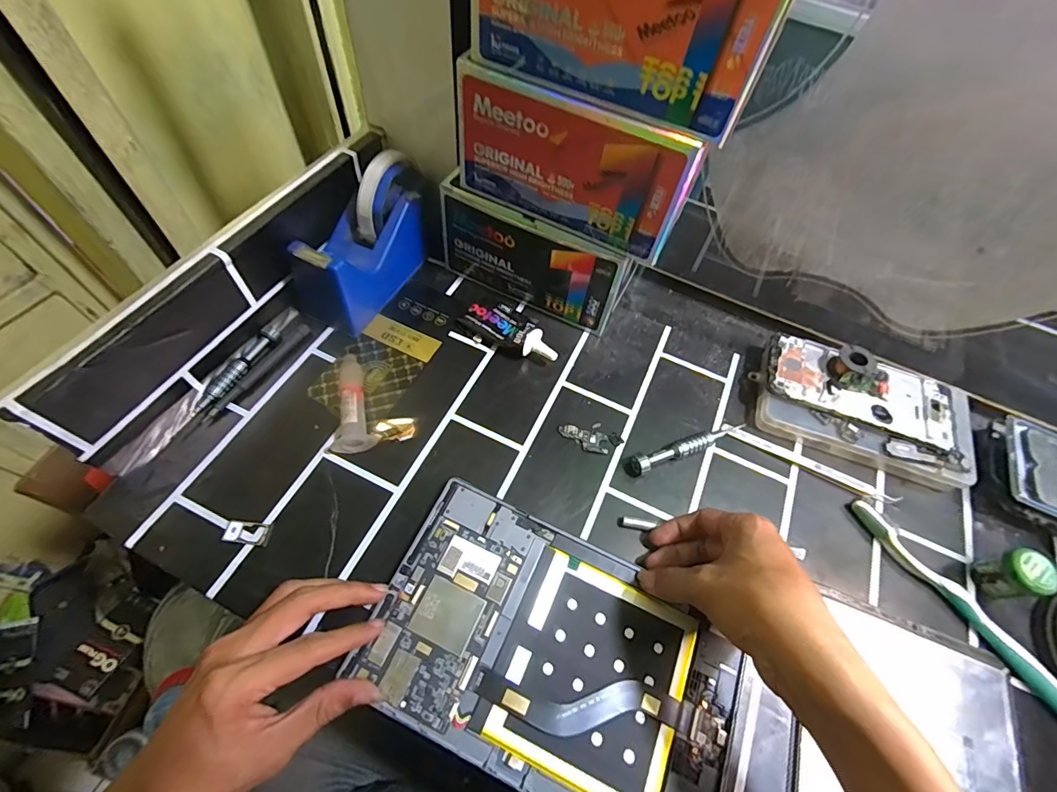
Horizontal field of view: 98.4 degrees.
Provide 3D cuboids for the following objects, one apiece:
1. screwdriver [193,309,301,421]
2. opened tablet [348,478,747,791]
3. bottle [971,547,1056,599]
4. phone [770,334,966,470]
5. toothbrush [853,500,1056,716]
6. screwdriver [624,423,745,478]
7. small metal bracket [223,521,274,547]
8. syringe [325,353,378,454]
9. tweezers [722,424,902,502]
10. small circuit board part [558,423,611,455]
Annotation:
[{"bbox_3d":[-0.233,-0.032,0.384,0.019,0.010,0.117,20,60,7],"label":"screwdriver"},{"bbox_3d":[0.020,0.168,0.299,0.235,0.009,0.143,24,61,10],"label":"opened tablet"},{"bbox_3d":[0.354,0.131,0.334,0.028,0.043,0.029,-8,60,-9],"label":"bottle"},{"bbox_3d":[0.292,-0.006,0.400,0.154,0.006,0.074,21,60,10],"label":"phone"},{"bbox_3d":[0.316,0.153,0.331,0.017,0.016,0.181,-28,66,-19],"label":"toothbrush"},{"bbox_3d":[0.137,0.042,0.384,0.113,0.018,0.014,-17,62,-14],"label":"screwdriver"},{"bbox_3d":[-0.198,0.097,0.322,0.029,0.004,0.015,7,59,-1],"label":"small metal bracket"},{"bbox_3d":[-0.149,0.004,0.372,0.034,0.018,0.087,-12,61,-12],"label":"syringe"},{"bbox_3d":[0.238,0.057,0.388,0.146,0.007,0.012,25,61,10],"label":"tweezers"},{"bbox_3d":[0.046,0.035,0.383,0.043,0.004,0.020,15,59,4],"label":"small circuit board part"}]

